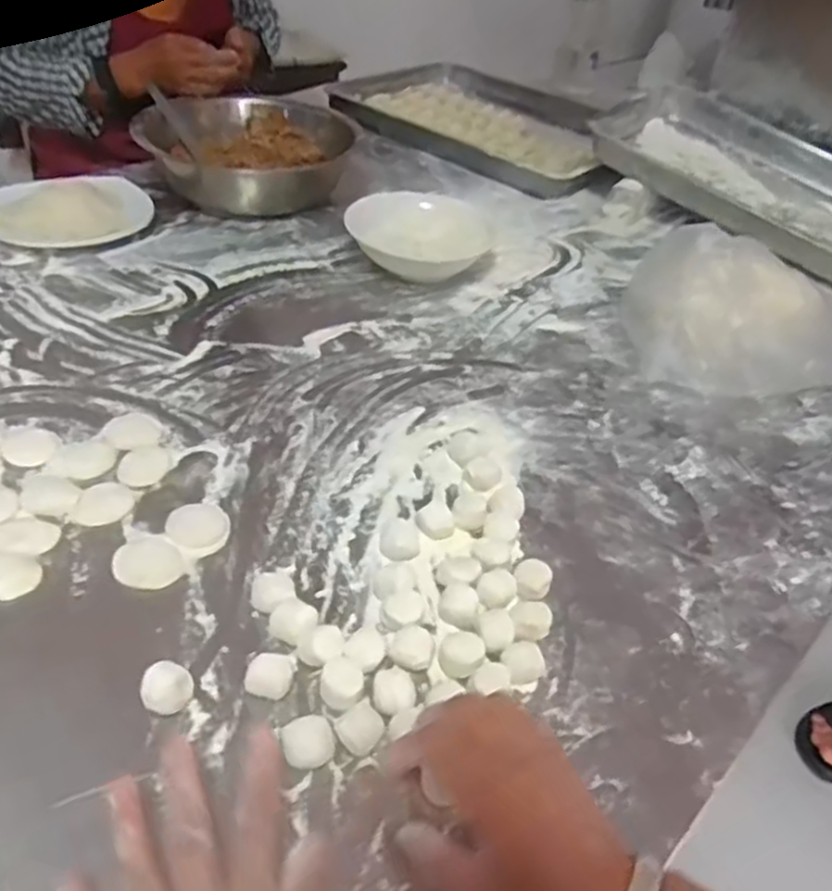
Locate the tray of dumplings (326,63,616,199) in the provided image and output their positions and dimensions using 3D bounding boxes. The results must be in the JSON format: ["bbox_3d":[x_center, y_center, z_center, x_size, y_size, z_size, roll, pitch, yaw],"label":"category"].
[{"bbox_3d":[0.116,-0.553,1.220,0.521,0.042,0.367,32,47,25],"label":"tray of dumplings"}]

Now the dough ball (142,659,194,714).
[{"bbox_3d":[-0.142,0.142,0.419,0.028,0.025,0.027,4,42,-4],"label":"dough ball"}]

